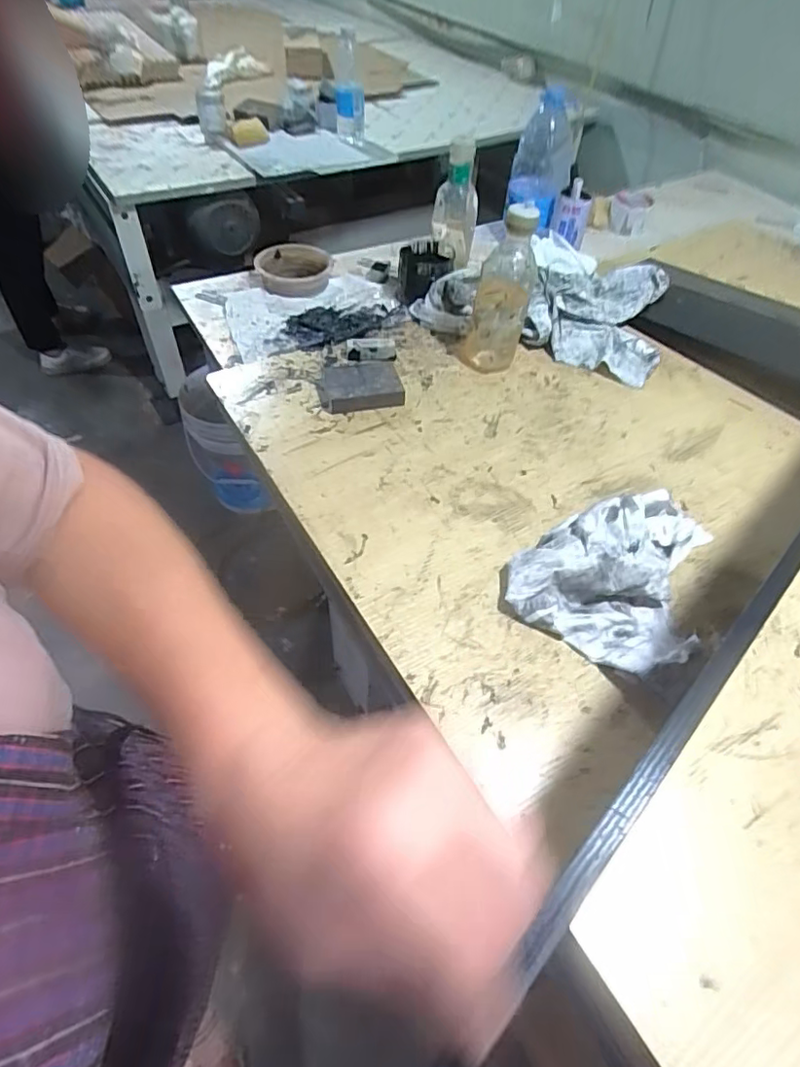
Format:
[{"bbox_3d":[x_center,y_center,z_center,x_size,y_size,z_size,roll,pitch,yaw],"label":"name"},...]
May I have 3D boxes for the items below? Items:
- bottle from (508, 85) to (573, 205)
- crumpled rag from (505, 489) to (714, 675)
[{"bbox_3d":[0.252,-0.659,0.996,0.099,0.187,0.076,13,74,5],"label":"bottle"},{"bbox_3d":[0.229,0.028,0.591,0.174,0.050,0.223,30,55,20],"label":"crumpled rag"}]

